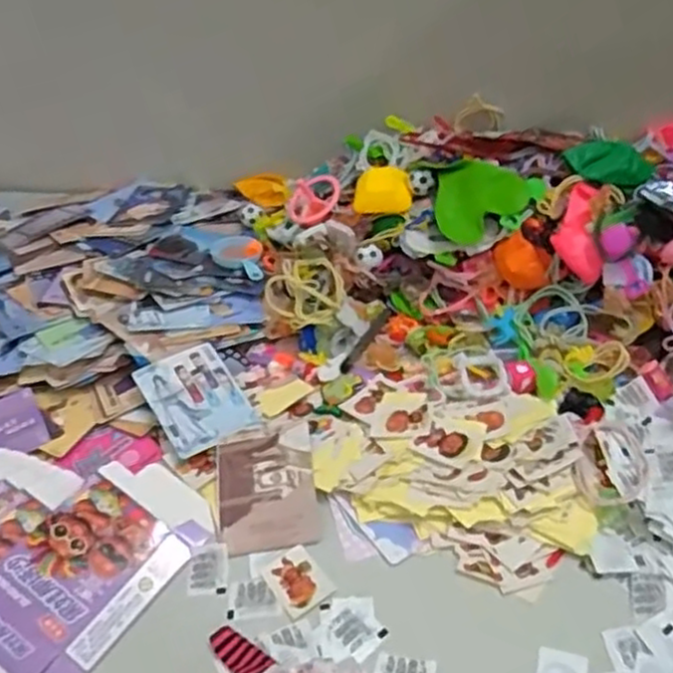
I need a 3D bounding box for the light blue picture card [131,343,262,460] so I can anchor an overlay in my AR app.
[{"bbox_3d":[-0.099,0.044,0.511,0.065,0.005,0.086,-19,53,-21],"label":"light blue picture card"}]

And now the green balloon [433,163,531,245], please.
[{"bbox_3d":[0.103,-0.105,0.538,0.065,0.010,0.063,-4,79,23],"label":"green balloon"}]

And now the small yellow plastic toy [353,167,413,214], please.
[{"bbox_3d":[0.039,-0.119,0.584,0.044,0.019,0.037,-1,42,11],"label":"small yellow plastic toy"}]

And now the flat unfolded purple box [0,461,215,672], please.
[{"bbox_3d":[-0.147,0.137,0.430,0.084,0.008,0.145,37,56,14],"label":"flat unfolded purple box"}]

